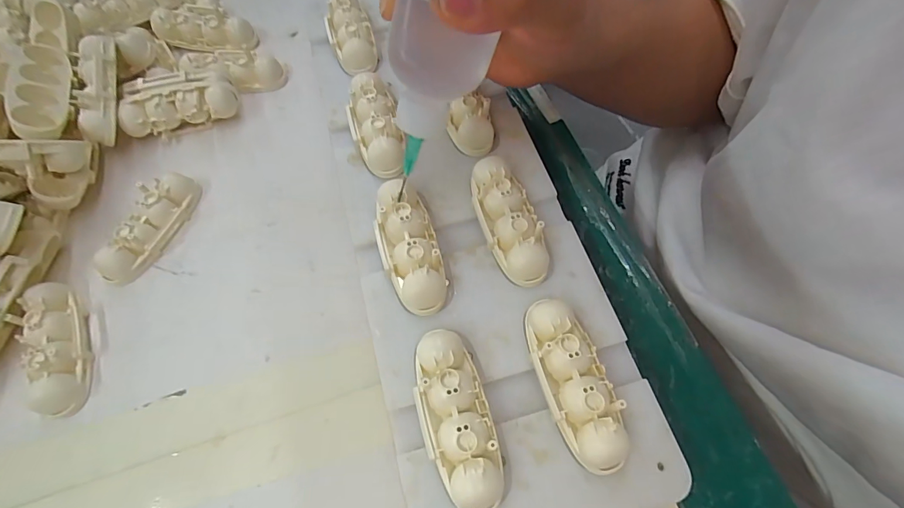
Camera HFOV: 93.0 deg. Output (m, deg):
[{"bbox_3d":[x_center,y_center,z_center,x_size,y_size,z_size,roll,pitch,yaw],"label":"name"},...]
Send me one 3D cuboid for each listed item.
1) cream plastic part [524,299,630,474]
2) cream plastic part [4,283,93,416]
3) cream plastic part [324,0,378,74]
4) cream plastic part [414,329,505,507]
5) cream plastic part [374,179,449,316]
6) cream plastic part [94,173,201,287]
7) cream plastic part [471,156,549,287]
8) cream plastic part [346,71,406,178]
[{"bbox_3d":[0.045,0.046,0.161,0.023,0.016,0.062,-13,64,-6],"label":"cream plastic part"},{"bbox_3d":[-0.177,0.041,0.190,0.022,0.016,0.059,-27,66,-12],"label":"cream plastic part"},{"bbox_3d":[-0.059,-0.128,0.248,0.024,0.018,0.054,-16,64,-7],"label":"cream plastic part"},{"bbox_3d":[0.001,0.058,0.156,0.024,0.015,0.062,-13,64,-6],"label":"cream plastic part"},{"bbox_3d":[-0.019,-0.005,0.188,0.024,0.016,0.060,-15,64,-7],"label":"cream plastic part"},{"bbox_3d":[-0.152,-0.015,0.217,0.021,0.016,0.062,13,64,7],"label":"cream plastic part"},{"bbox_3d":[0.025,-0.016,0.193,0.024,0.016,0.060,-15,64,-7],"label":"cream plastic part"},{"bbox_3d":[-0.039,-0.066,0.218,0.024,0.016,0.059,-16,64,-7],"label":"cream plastic part"}]

